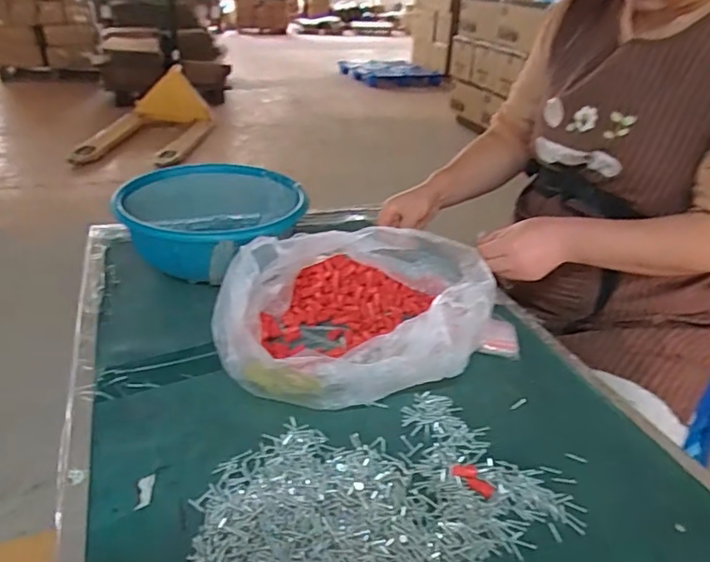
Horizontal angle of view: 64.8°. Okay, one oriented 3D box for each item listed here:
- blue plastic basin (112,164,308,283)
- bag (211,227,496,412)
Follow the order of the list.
[{"bbox_3d":[-0.232,-0.093,0.924,0.275,0.122,0.326,-5,29,-14],"label":"blue plastic basin"},{"bbox_3d":[0.008,0.030,0.734,0.352,0.089,0.323,3,28,1],"label":"bag"}]

